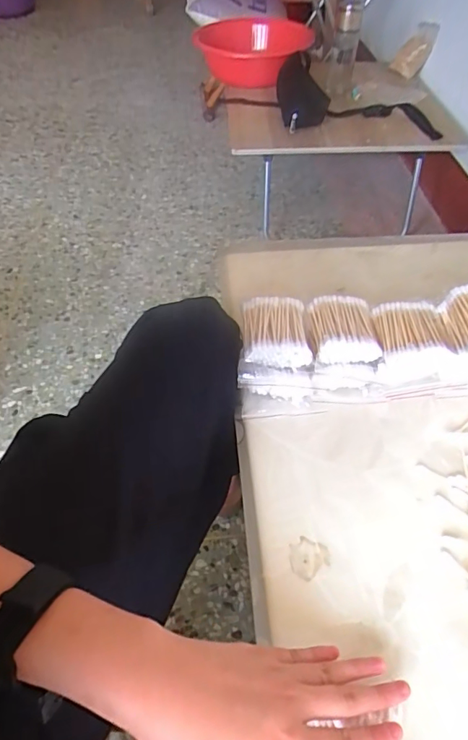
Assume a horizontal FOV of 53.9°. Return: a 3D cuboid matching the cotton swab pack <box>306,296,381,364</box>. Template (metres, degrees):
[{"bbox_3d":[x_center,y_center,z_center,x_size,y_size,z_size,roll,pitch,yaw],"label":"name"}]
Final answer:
[{"bbox_3d":[0.104,-0.041,0.446,0.068,0.026,0.068,-5,52,-4],"label":"cotton swab pack"}]

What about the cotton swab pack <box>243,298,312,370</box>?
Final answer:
[{"bbox_3d":[0.039,-0.036,0.436,0.061,0.029,0.069,-2,52,-2],"label":"cotton swab pack"}]

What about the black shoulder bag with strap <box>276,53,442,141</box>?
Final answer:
[{"bbox_3d":[0.317,-0.702,1.177,0.390,0.106,0.284,-1,51,1],"label":"black shoulder bag with strap"}]

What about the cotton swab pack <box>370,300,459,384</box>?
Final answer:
[{"bbox_3d":[0.169,-0.026,0.442,0.063,0.034,0.076,2,51,3],"label":"cotton swab pack"}]

